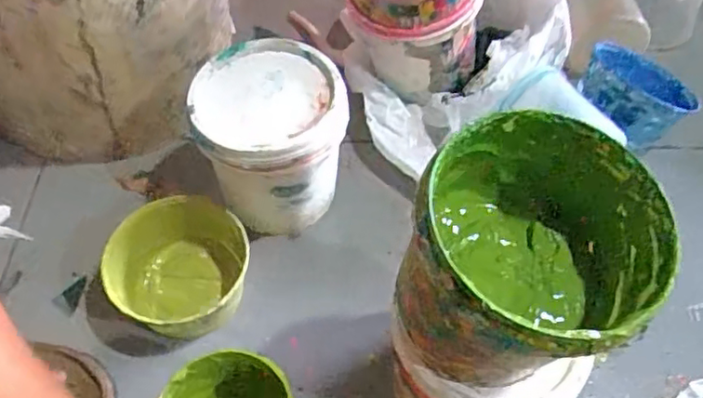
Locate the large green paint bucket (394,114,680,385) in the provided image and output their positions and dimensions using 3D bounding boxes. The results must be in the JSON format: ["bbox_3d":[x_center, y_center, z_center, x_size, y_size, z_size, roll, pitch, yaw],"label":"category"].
[{"bbox_3d":[0.095,0.040,0.347,0.118,0.121,0.118,1,56,-1],"label":"large green paint bucket"}]

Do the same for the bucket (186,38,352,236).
[{"bbox_3d":[-0.069,-0.047,0.552,0.118,0.130,0.117,1,56,-1],"label":"bucket"}]

